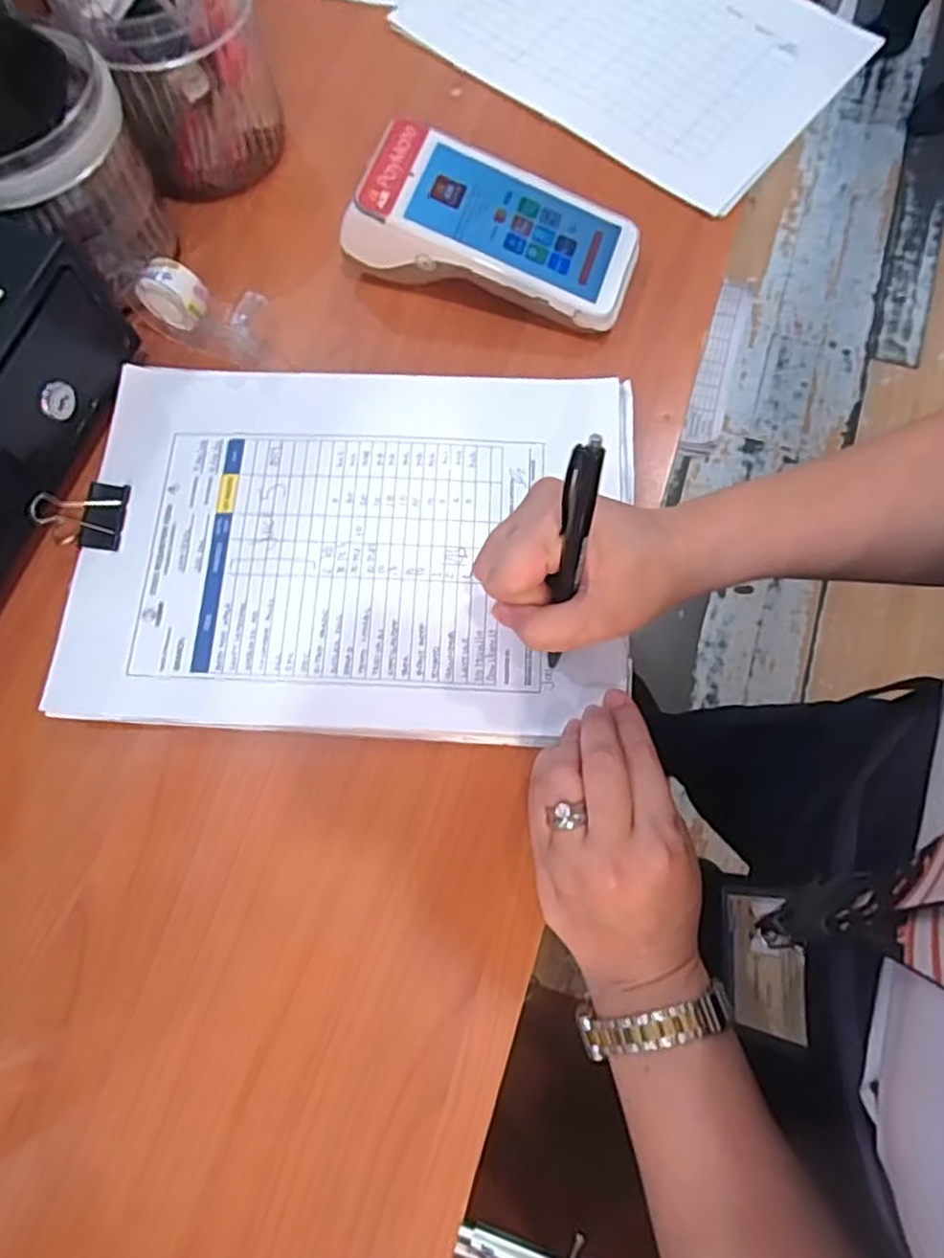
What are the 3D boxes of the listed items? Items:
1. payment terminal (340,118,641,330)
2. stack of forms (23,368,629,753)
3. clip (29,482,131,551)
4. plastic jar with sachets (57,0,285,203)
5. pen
[{"bbox_3d":[0.015,-0.244,0.424,0.172,0.055,0.082,14,74,5],"label":"payment terminal"},{"bbox_3d":[-0.063,-0.049,0.382,0.295,0.012,0.210,3,73,2],"label":"stack of forms"},{"bbox_3d":[-0.218,-0.064,0.385,0.047,0.019,0.038,2,73,2],"label":"clip"},{"bbox_3d":[-0.182,-0.362,0.410,0.107,0.155,0.099,0,73,1],"label":"plastic jar with sachets"},{"bbox_3d":[0.043,-0.030,0.306,0.012,0.127,0.009,4,48,2],"label":"pen"}]

